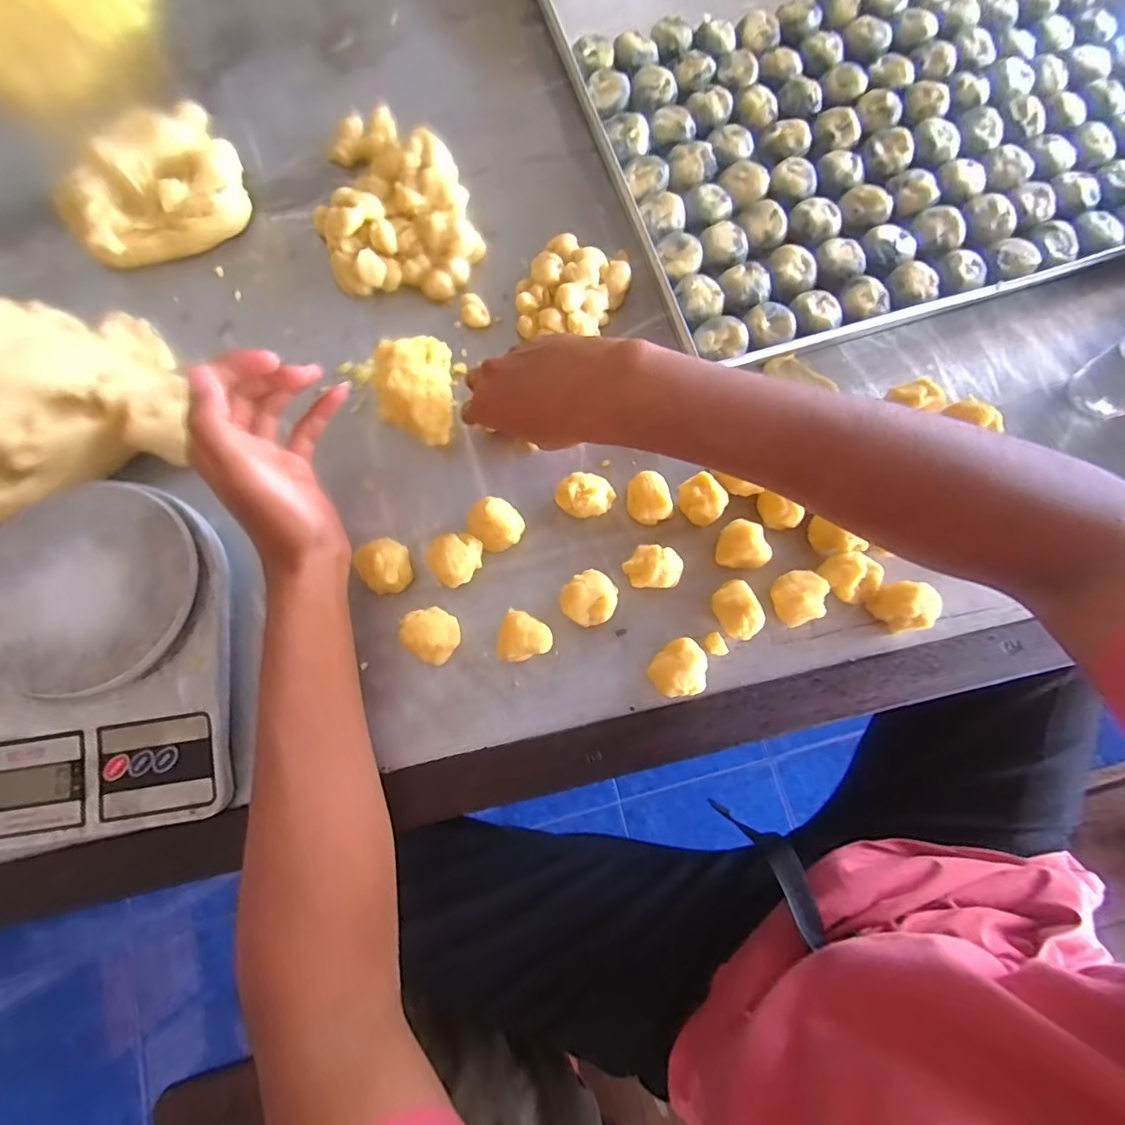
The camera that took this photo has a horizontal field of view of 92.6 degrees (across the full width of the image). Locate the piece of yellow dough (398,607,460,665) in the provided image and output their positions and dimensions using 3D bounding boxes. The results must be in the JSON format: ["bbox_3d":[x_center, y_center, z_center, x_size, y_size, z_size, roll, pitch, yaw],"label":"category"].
[{"bbox_3d":[-0.086,0.047,0.354,0.035,0.029,0.033,0,77,0],"label":"piece of yellow dough"}]

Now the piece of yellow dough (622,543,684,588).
[{"bbox_3d":[0.061,0.004,0.362,0.038,0.029,0.027,4,77,1],"label":"piece of yellow dough"}]

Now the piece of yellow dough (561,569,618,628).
[{"bbox_3d":[0.018,0.025,0.360,0.034,0.027,0.034,0,77,0],"label":"piece of yellow dough"}]

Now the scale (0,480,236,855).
[{"bbox_3d":[-0.293,0.059,0.340,0.148,0.036,0.212,-8,77,-2],"label":"scale"}]

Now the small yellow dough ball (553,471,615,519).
[{"bbox_3d":[0.016,-0.045,0.376,0.040,0.031,0.029,5,77,1],"label":"small yellow dough ball"}]

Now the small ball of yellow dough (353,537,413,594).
[{"bbox_3d":[-0.119,0.003,0.364,0.033,0.030,0.035,0,77,0],"label":"small ball of yellow dough"}]

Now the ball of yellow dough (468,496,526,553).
[{"bbox_3d":[-0.046,-0.027,0.373,0.033,0.026,0.037,-42,81,-9],"label":"ball of yellow dough"}]

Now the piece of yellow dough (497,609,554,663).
[{"bbox_3d":[-0.023,0.051,0.350,0.033,0.036,0.030,14,77,3],"label":"piece of yellow dough"}]

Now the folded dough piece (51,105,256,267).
[{"bbox_3d":[-0.313,-0.288,0.414,0.131,0.056,0.083,-35,80,-8],"label":"folded dough piece"}]

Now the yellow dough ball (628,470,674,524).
[{"bbox_3d":[0.059,-0.043,0.374,0.027,0.031,0.032,-16,78,-4],"label":"yellow dough ball"}]

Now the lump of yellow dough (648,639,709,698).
[{"bbox_3d":[0.076,0.070,0.349,0.036,0.028,0.033,0,77,0],"label":"lump of yellow dough"}]

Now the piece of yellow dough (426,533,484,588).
[{"bbox_3d":[-0.072,-0.004,0.366,0.037,0.029,0.033,-44,81,-9],"label":"piece of yellow dough"}]

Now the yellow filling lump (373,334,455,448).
[{"bbox_3d":[-0.104,-0.119,0.385,0.050,0.042,0.075,-8,77,-2],"label":"yellow filling lump"}]

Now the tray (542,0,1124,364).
[{"bbox_3d":[0.259,-0.457,0.472,0.497,0.033,0.525,-17,78,-4],"label":"tray"}]

